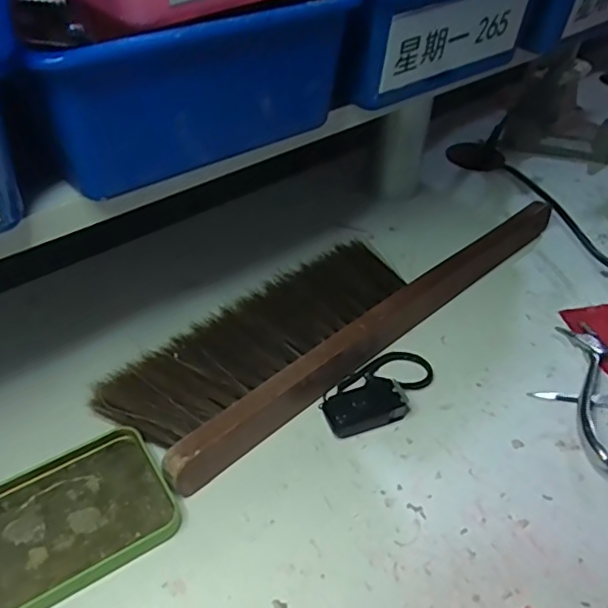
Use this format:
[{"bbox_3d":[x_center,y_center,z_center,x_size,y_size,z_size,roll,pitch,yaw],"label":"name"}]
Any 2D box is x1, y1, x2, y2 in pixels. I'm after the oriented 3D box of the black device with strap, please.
[{"bbox_3d":[0.045,0.051,0.342,0.079,0.016,0.039,-31,50,-31],"label":"black device with strap"}]

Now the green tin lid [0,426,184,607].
[{"bbox_3d":[-0.118,0.104,0.283,0.099,0.008,0.076,-24,47,-25],"label":"green tin lid"}]

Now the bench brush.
[{"bbox_3d":[0.040,-0.009,0.398,0.356,0.029,0.092,-31,51,-31],"label":"bench brush"}]

